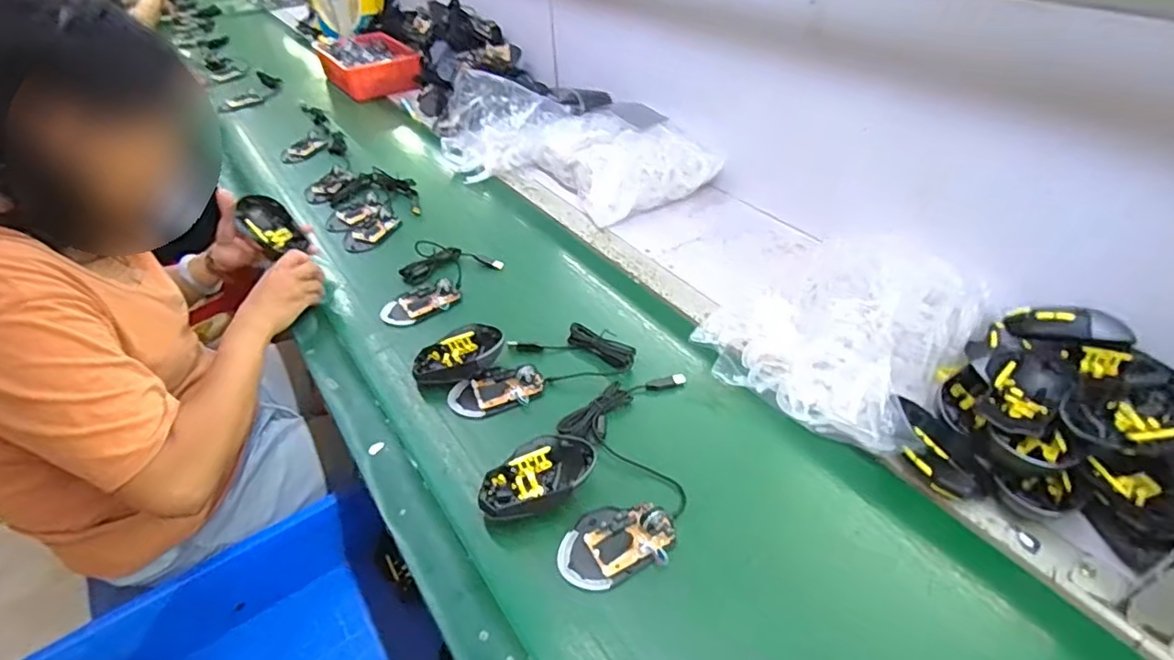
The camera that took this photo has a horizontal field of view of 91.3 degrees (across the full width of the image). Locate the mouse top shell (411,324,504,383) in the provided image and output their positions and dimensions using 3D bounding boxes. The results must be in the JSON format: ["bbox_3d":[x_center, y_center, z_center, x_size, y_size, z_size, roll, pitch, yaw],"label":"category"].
[{"bbox_3d":[-0.160,0.030,0.717,0.113,0.048,0.076,-9,43,-7],"label":"mouse top shell"}]

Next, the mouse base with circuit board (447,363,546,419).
[{"bbox_3d":[-0.108,0.073,0.685,0.111,0.026,0.047,-11,43,-9],"label":"mouse base with circuit board"}]

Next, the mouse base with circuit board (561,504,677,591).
[{"bbox_3d":[0.027,0.195,0.538,0.108,0.029,0.069,-16,44,-15],"label":"mouse base with circuit board"}]

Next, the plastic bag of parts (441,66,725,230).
[{"bbox_3d":[-0.047,-0.350,1.075,0.551,0.127,0.239,23,48,25],"label":"plastic bag of parts"}]

